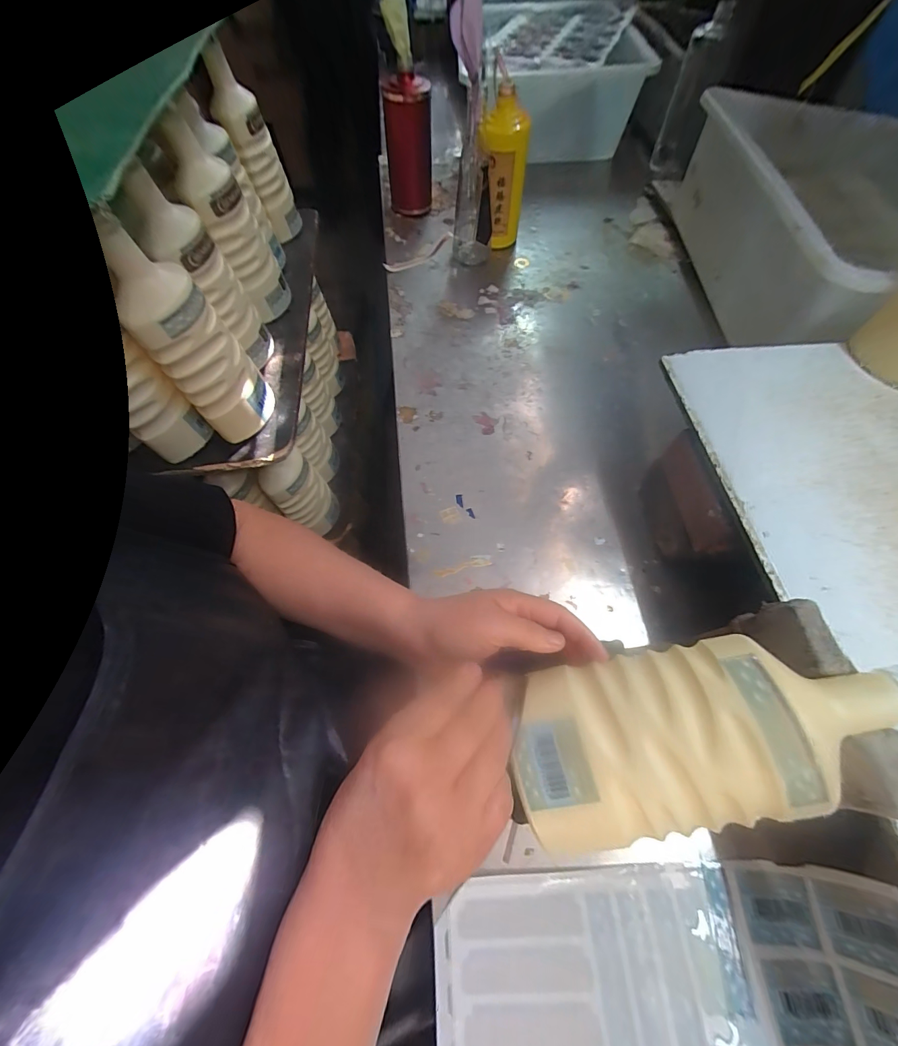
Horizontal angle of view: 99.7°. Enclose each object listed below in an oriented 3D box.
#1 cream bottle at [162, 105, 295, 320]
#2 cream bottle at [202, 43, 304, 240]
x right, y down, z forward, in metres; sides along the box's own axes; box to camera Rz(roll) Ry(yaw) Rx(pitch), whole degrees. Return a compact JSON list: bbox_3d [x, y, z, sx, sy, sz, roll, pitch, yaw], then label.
[{"bbox_3d":[-0.272,-0.366,0.489,0.068,0.206,0.065,-24,65,-6],"label":"cream bottle"},{"bbox_3d":[-0.276,-0.521,0.559,0.064,0.195,0.055,-18,64,-6],"label":"cream bottle"}]

